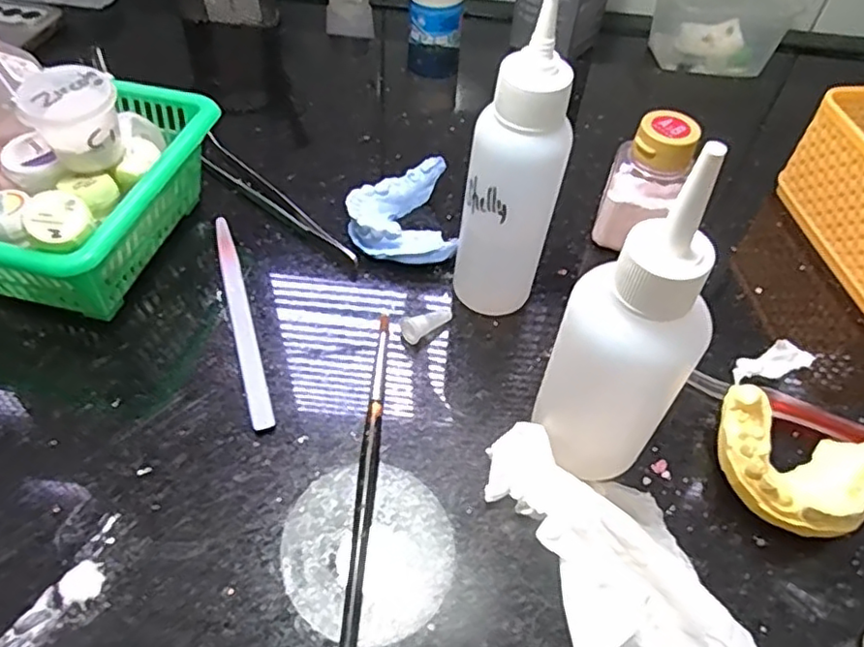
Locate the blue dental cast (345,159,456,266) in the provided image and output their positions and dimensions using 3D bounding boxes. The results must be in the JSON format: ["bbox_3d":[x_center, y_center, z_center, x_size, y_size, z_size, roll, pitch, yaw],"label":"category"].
[{"bbox_3d":[-0.018,-0.058,0.345,0.055,0.021,0.068,-5,51,-8],"label":"blue dental cast"}]

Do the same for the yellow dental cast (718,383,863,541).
[{"bbox_3d":[0.147,0.060,0.254,0.064,0.027,0.048,24,53,15],"label":"yellow dental cast"}]

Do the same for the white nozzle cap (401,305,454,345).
[{"bbox_3d":[-0.002,-0.001,0.305,0.033,0.010,0.010,-26,56,-39],"label":"white nozzle cap"}]

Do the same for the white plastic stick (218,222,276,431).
[{"bbox_3d":[-0.094,-0.006,0.306,0.010,0.006,0.135,-13,53,-14],"label":"white plastic stick"}]

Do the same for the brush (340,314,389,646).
[{"bbox_3d":[-0.027,0.070,0.248,0.006,0.006,0.190,4,51,-1],"label":"brush"}]

